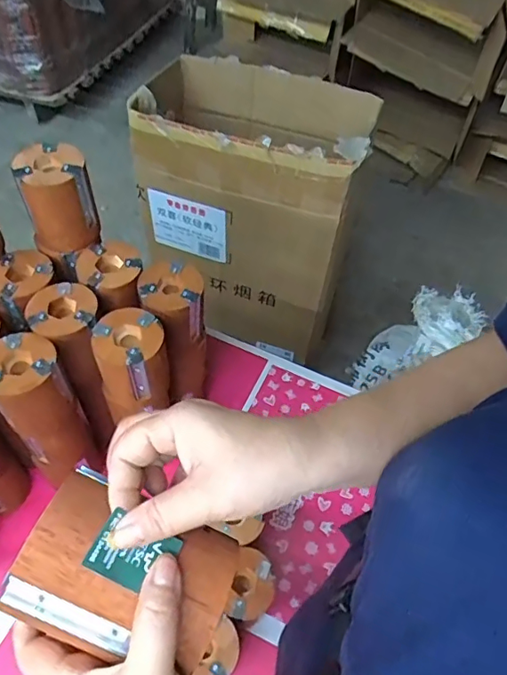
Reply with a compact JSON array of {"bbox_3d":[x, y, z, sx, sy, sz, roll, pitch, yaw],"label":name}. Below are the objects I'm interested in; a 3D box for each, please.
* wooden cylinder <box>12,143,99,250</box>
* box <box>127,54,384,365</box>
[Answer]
[{"bbox_3d":[-0.232,-0.163,0.606,0.078,0.097,0.071,-12,56,-13],"label":"wooden cylinder"},{"bbox_3d":[-0.025,-0.303,1.198,0.476,0.558,0.290,18,55,8],"label":"box"}]

